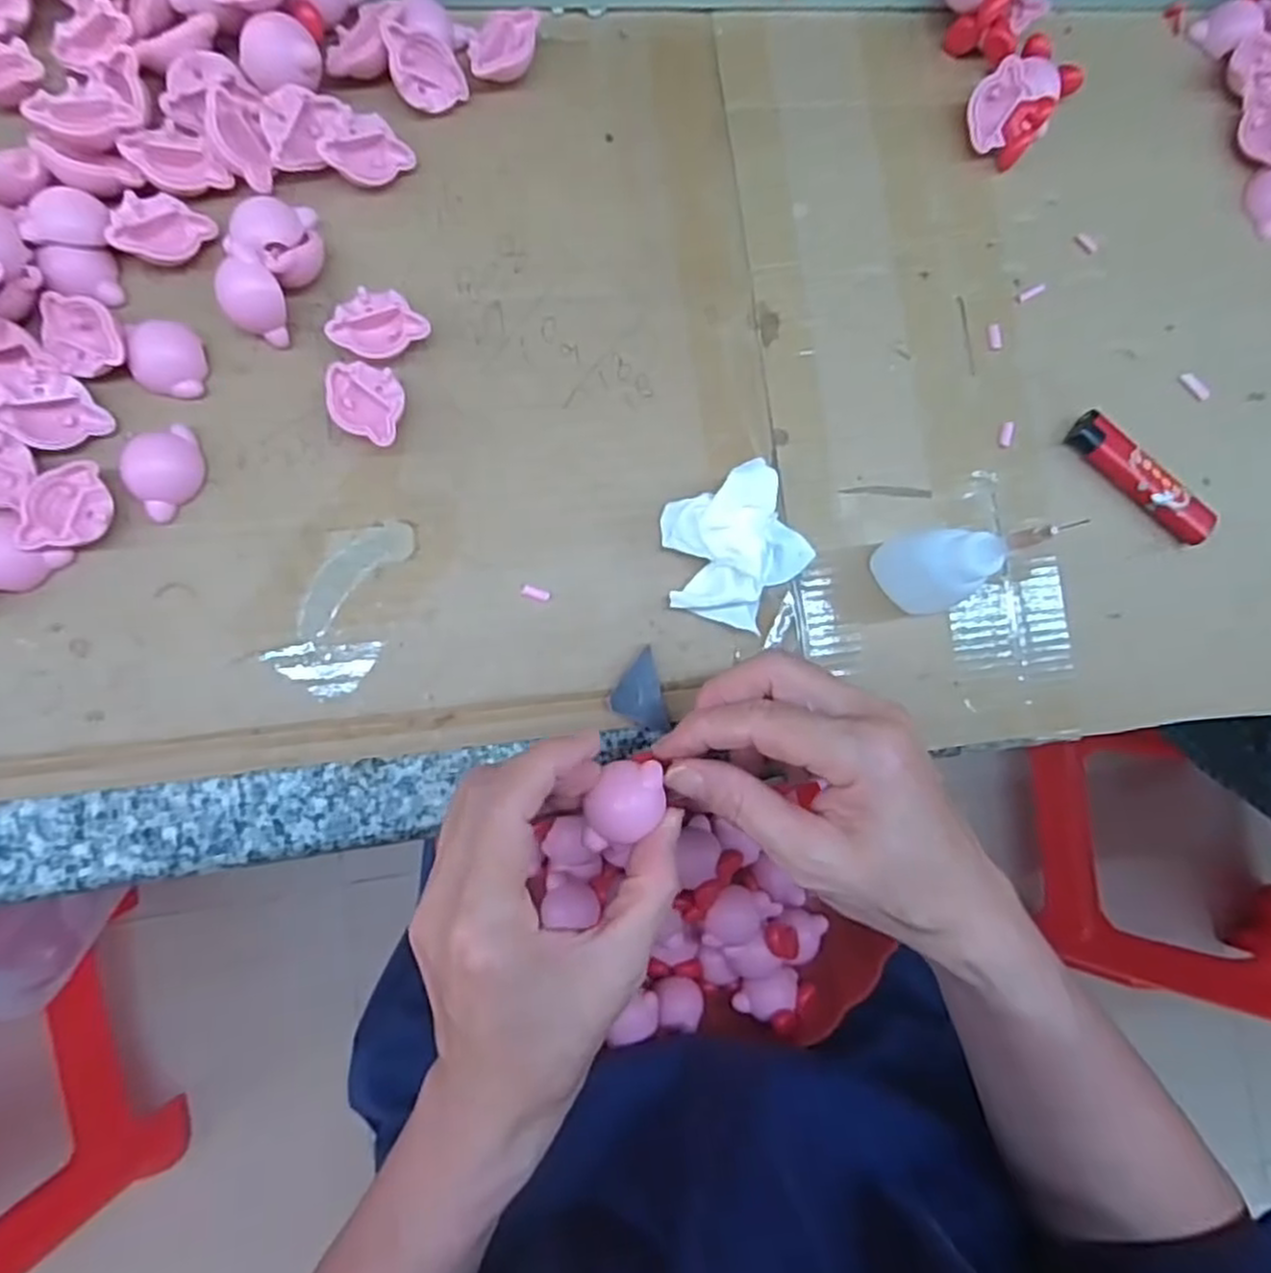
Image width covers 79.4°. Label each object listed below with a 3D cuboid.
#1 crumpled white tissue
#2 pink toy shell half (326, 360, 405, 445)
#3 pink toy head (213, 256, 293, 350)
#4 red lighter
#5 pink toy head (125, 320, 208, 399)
[{"bbox_3d":[0.040,-0.036,0.312,0.060,0.029,0.058,-41,91,-8],"label":"crumpled white tissue"},{"bbox_3d":[-0.108,-0.092,0.308,0.029,0.016,0.034,-3,86,-8],"label":"pink toy shell half"},{"bbox_3d":[-0.150,-0.131,0.301,0.025,0.015,0.030,3,116,-21],"label":"pink toy head"},{"bbox_3d":[0.230,-0.071,0.349,0.075,0.015,0.019,42,82,-3],"label":"red lighter"},{"bbox_3d":[-0.184,-0.110,0.301,0.024,0.012,0.030,-3,86,-8],"label":"pink toy head"}]

